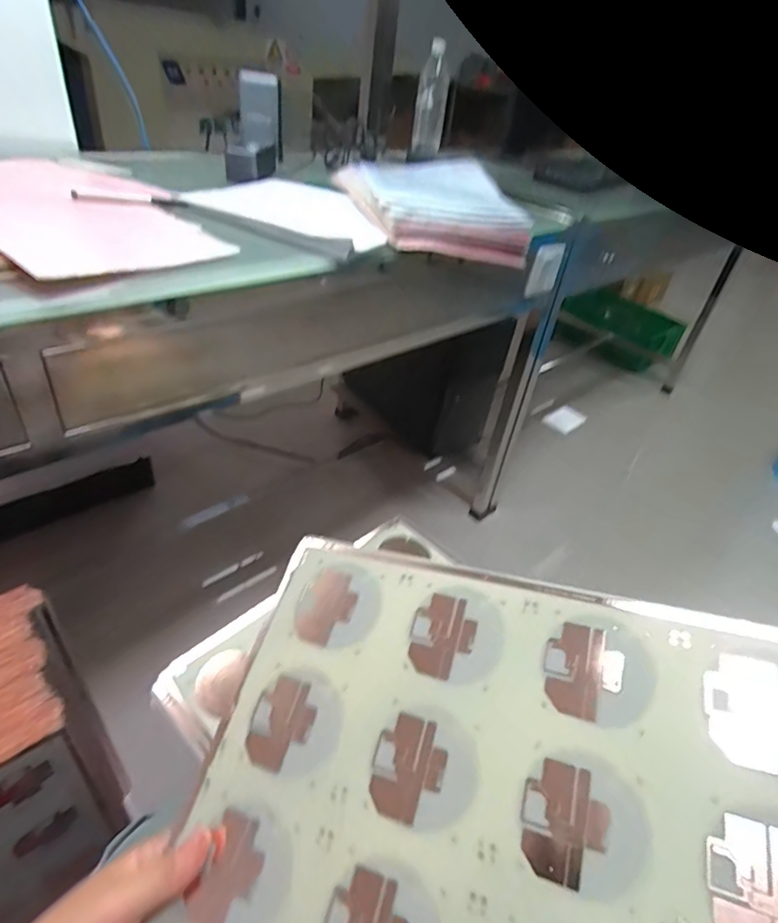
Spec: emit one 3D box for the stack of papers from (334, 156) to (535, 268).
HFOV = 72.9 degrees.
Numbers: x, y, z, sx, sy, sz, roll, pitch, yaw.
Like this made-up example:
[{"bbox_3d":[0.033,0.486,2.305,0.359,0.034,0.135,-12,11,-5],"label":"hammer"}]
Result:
[{"bbox_3d":[0.059,-0.405,0.832,0.244,0.064,0.347,-5,40,-16],"label":"stack of papers"}]

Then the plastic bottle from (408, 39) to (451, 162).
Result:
[{"bbox_3d":[0.100,-0.833,1.229,0.068,0.210,0.070,11,38,4],"label":"plastic bottle"}]

